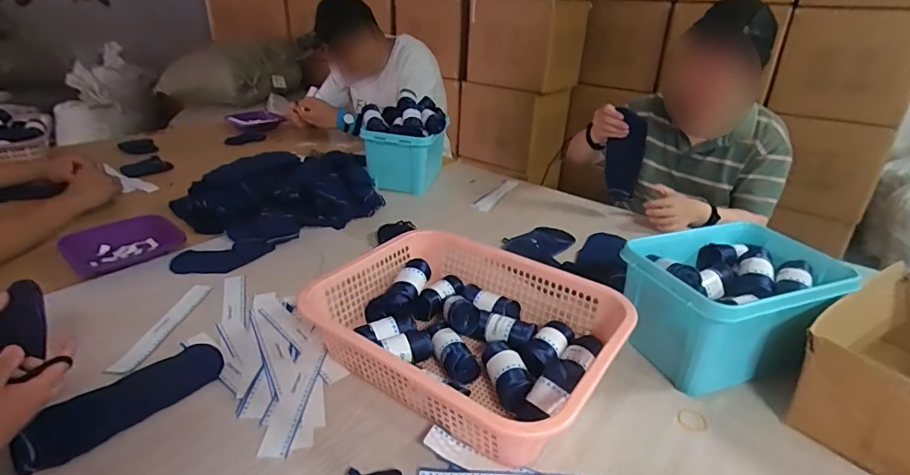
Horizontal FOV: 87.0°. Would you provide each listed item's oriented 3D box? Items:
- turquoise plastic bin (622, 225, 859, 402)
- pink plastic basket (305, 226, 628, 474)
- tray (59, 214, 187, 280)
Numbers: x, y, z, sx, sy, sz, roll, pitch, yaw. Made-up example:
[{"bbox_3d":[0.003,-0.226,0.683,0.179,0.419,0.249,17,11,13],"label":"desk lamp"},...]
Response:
[{"bbox_3d":[0.408,0.091,0.715,0.283,0.137,0.188,-8,29,-17],"label":"turquoise plastic bin"},{"bbox_3d":[0.014,0.128,0.660,0.387,0.107,0.296,20,33,31],"label":"pink plastic basket"},{"bbox_3d":[-0.650,0.012,0.944,0.174,0.034,0.180,24,35,37],"label":"tray"}]

